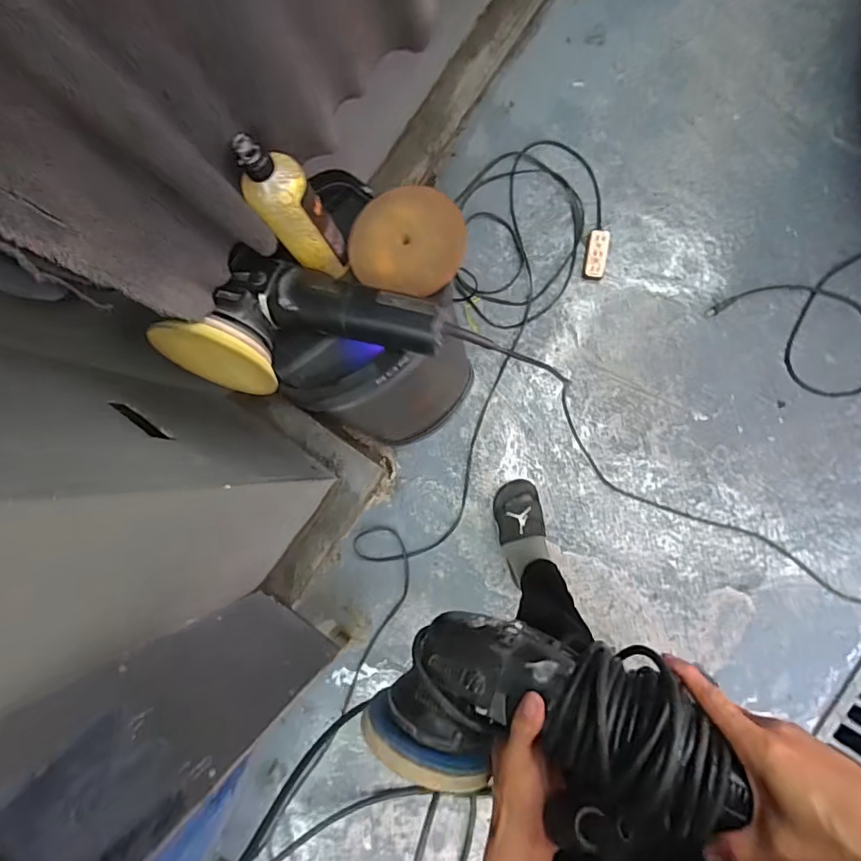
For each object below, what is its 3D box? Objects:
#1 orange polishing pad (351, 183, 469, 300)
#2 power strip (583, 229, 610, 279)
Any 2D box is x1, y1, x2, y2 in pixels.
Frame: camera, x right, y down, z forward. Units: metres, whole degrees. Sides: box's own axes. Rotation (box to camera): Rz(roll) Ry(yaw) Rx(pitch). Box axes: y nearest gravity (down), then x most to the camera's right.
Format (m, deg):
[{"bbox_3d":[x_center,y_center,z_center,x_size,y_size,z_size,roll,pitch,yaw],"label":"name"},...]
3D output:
[{"bbox_3d":[-0.030,-0.234,0.639,0.142,0.019,0.125,14,88,9],"label":"orange polishing pad"},{"bbox_3d":[0.374,-0.398,1.167,0.044,0.030,0.105,10,91,8],"label":"power strip"}]

